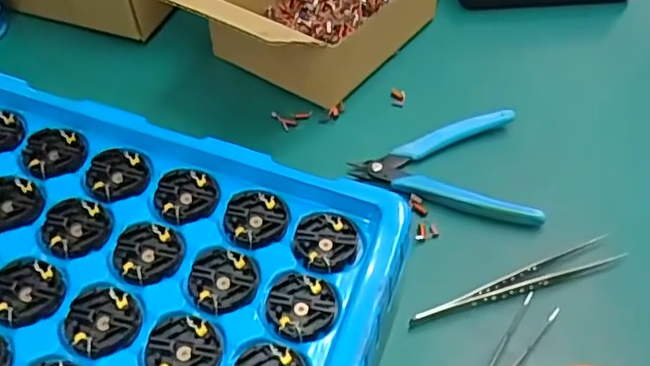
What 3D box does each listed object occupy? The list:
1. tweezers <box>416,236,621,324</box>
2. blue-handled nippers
[{"bbox_3d":[0.108,0.055,0.345,0.131,0.012,0.017,-17,51,-18],"label":"tweezers"},{"bbox_3d":[0.081,-0.019,0.407,0.114,0.017,0.084,13,48,7],"label":"blue-handled nippers"}]

